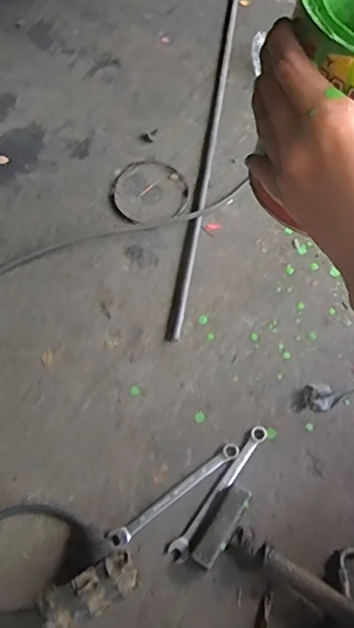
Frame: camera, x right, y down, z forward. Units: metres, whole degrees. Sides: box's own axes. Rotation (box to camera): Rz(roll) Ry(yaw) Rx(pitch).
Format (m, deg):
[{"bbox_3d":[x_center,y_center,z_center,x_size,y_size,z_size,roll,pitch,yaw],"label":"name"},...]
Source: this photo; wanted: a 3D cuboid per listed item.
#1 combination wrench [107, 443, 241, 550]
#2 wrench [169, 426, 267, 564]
[{"bbox_3d":[0.001,0.181,0.593,0.155,0.007,0.017,-33,69,-16],"label":"combination wrench"},{"bbox_3d":[0.046,0.182,0.601,0.019,0.009,0.159,35,68,15],"label":"wrench"}]

